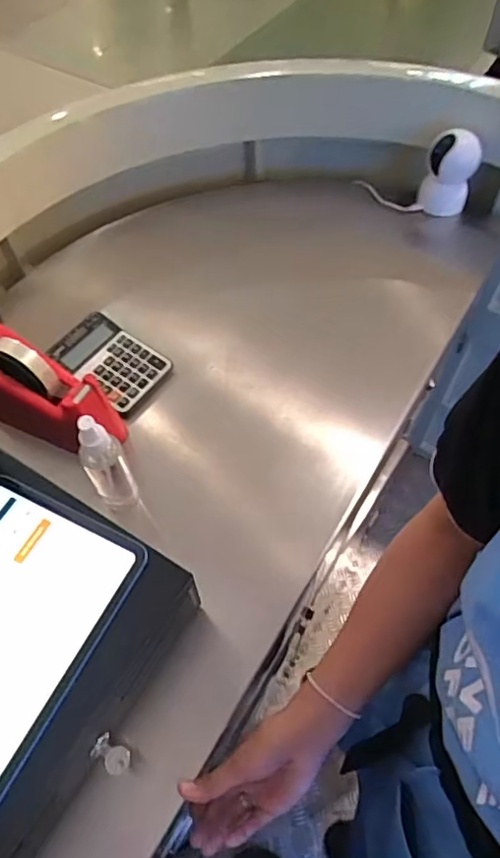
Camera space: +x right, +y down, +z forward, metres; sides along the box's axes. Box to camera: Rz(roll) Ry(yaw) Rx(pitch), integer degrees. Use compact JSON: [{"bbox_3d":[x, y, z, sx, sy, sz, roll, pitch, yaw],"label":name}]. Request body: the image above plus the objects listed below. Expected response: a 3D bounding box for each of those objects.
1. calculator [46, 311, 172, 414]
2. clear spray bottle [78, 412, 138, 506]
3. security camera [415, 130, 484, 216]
[{"bbox_3d":[-0.187,-0.094,0.744,0.144,0.031,0.095,33,65,17],"label":"calculator"},{"bbox_3d":[-0.150,0.040,0.581,0.039,0.157,0.034,-28,64,-15],"label":"clear spray bottle"},{"bbox_3d":[0.318,-0.409,0.884,0.080,0.132,0.071,18,62,9],"label":"security camera"}]

